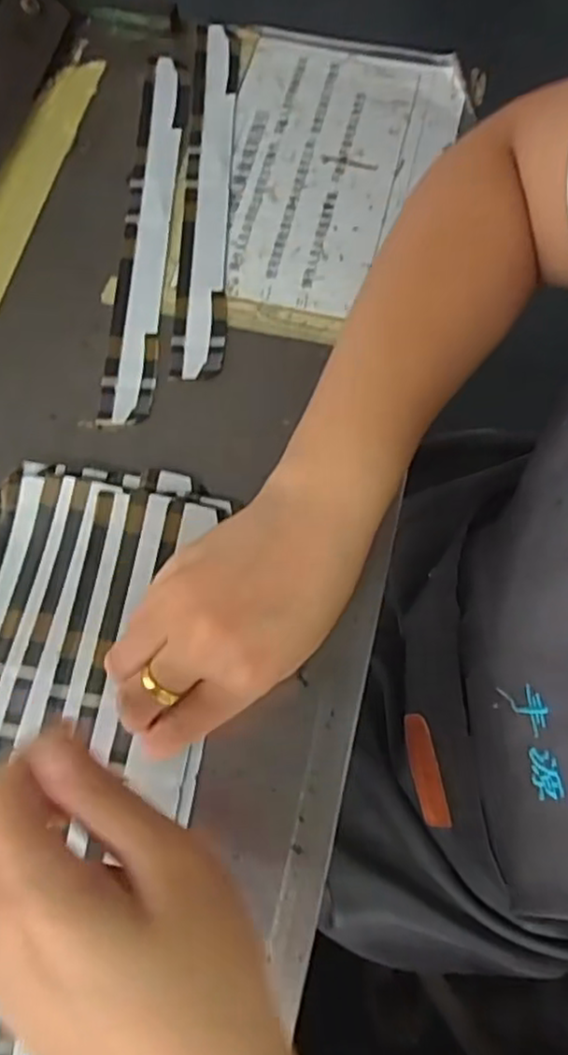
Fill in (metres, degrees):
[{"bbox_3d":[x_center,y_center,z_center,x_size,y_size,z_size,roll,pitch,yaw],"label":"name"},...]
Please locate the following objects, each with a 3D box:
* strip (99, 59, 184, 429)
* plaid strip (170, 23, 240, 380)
[{"bbox_3d":[-0.083,-0.180,0.413,0.029,0.009,0.260,2,71,0],"label":"strip"},{"bbox_3d":[-0.047,-0.207,0.422,0.029,0.006,0.259,2,72,-3],"label":"plaid strip"}]

